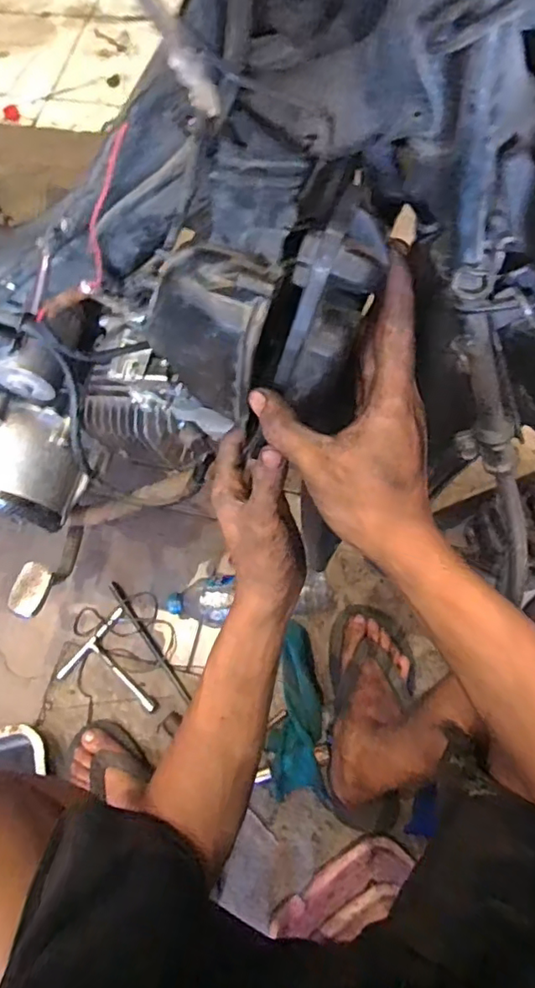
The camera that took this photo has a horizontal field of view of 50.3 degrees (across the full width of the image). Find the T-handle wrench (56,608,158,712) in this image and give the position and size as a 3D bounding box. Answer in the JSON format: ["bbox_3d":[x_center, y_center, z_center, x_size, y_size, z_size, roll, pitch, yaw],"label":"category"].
[{"bbox_3d":[-0.221,0.271,0.848,0.151,0.019,0.129,42,79,18],"label":"T-handle wrench"}]

